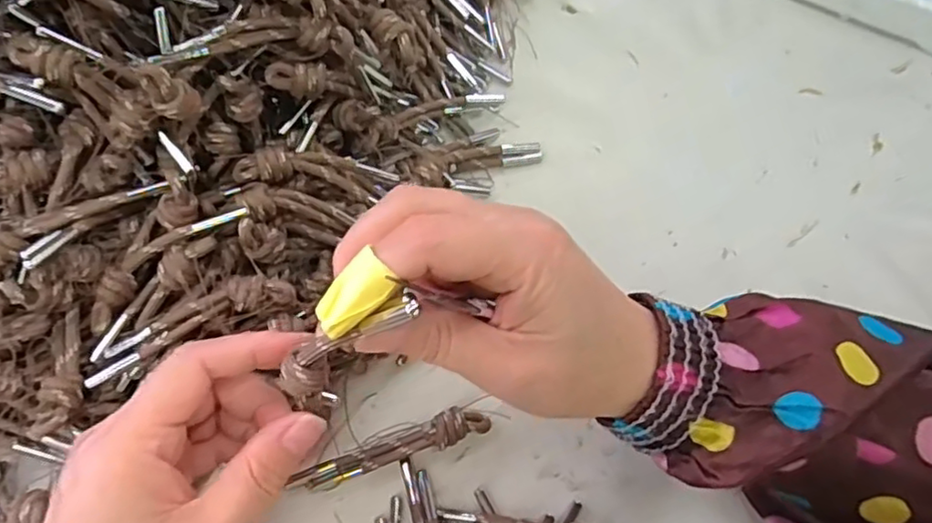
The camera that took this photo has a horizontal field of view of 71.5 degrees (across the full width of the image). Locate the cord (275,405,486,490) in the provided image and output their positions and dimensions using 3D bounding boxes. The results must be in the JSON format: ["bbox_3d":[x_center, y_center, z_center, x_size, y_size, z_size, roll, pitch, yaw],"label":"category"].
[{"bbox_3d":[-0.033,0.085,0.293,0.088,0.013,0.014,-16,67,-10],"label":"cord"}]

